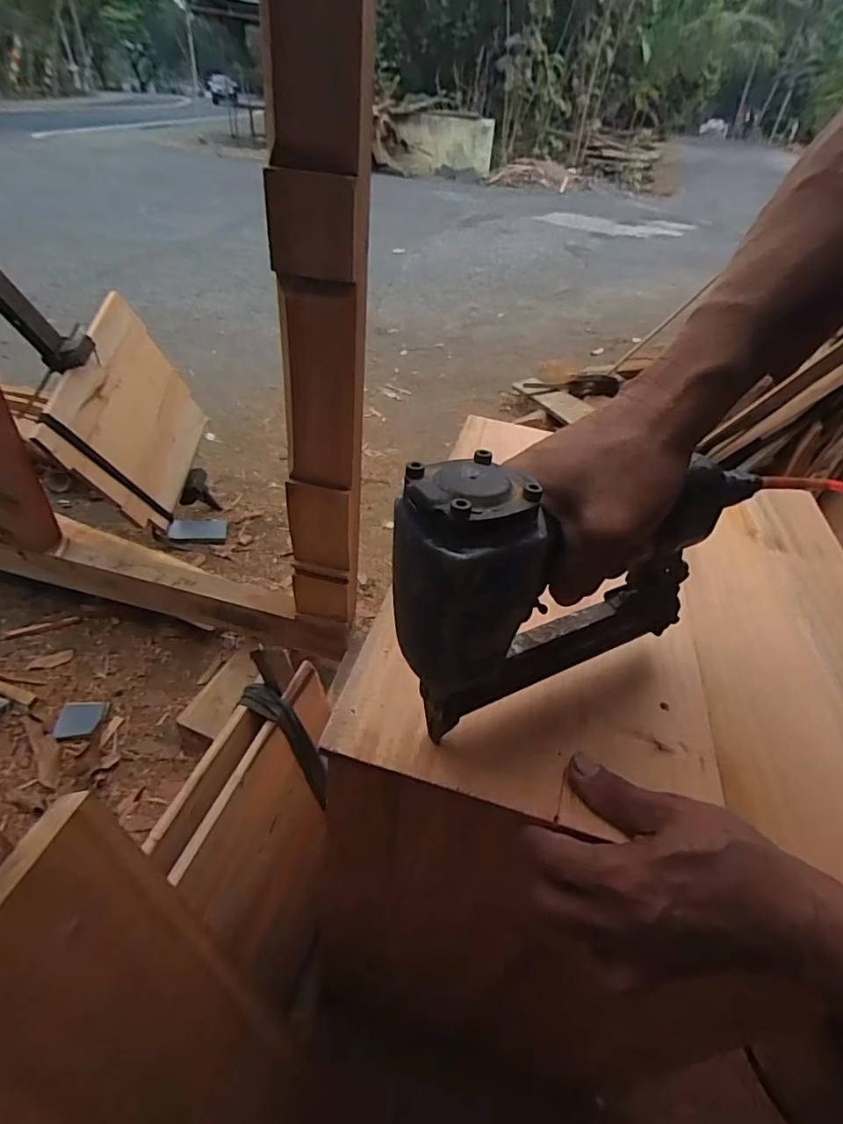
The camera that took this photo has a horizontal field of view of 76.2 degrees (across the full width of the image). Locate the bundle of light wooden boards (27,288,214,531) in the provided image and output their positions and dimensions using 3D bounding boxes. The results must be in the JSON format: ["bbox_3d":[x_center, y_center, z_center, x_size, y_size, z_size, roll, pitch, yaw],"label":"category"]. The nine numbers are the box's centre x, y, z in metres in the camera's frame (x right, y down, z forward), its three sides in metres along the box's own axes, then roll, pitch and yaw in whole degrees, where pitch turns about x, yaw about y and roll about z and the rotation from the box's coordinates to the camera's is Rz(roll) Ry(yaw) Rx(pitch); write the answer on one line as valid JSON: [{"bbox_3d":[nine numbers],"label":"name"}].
[{"bbox_3d":[-0.699,-0.346,1.332,0.052,0.419,0.473,-3,57,15],"label":"bundle of light wooden boards"}]

